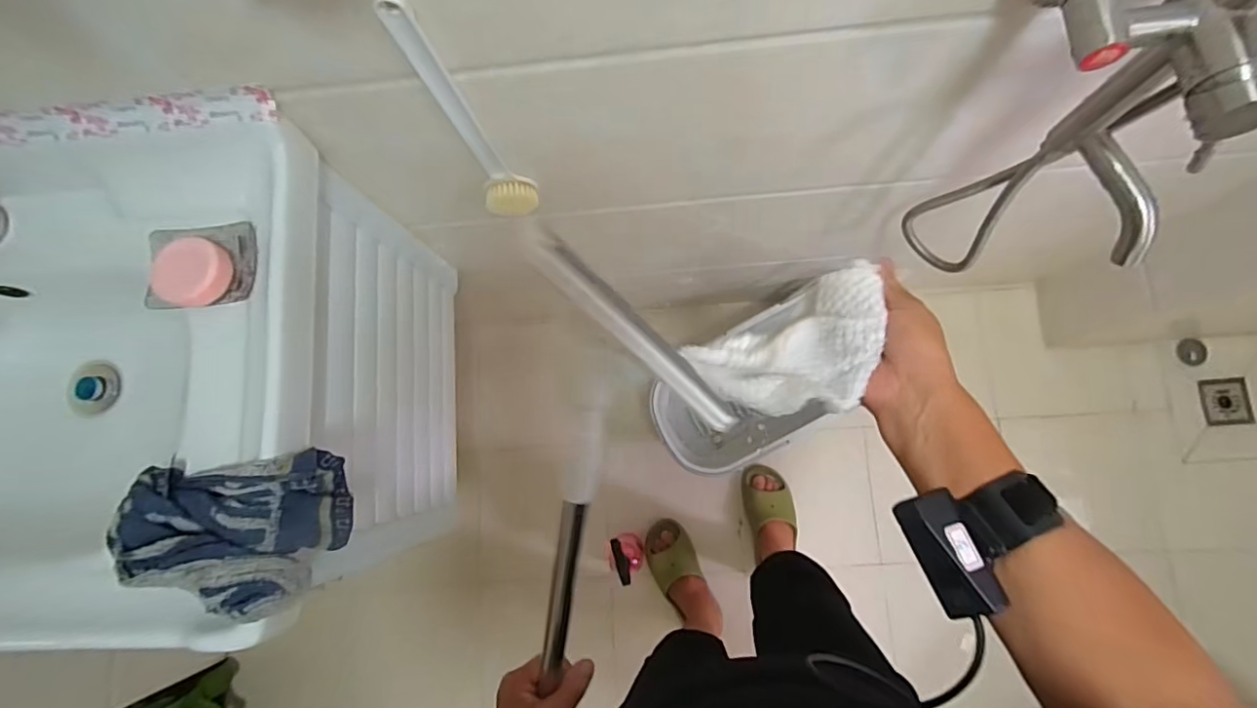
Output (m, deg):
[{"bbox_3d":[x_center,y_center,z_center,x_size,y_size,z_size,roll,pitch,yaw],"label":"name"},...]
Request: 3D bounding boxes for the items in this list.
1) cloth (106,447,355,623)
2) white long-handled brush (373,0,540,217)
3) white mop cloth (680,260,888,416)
[{"bbox_3d":[-0.348,0.155,0.473,0.180,0.073,0.124,-8,80,3],"label":"cloth"},{"bbox_3d":[-0.153,-0.218,0.547,0.054,0.321,0.034,3,81,4],"label":"white long-handled brush"},{"bbox_3d":[0.128,0.003,0.407,0.146,0.039,0.087,-27,80,-1],"label":"white mop cloth"}]

